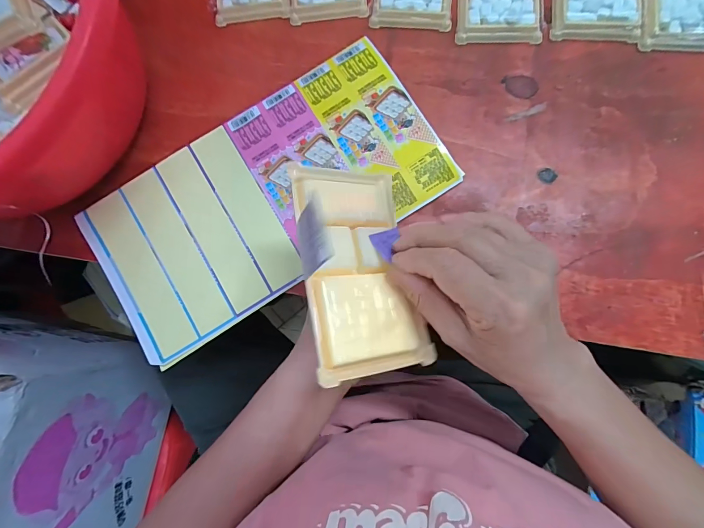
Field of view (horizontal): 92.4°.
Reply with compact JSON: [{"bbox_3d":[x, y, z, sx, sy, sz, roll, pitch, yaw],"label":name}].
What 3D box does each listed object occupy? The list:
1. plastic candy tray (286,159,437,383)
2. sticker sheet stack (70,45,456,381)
[{"bbox_3d":[0.006,-0.001,0.219,0.078,0.010,0.138,-2,72,-28],"label":"plastic candy tray"},{"bbox_3d":[-0.084,-0.061,0.321,0.330,0.008,0.168,-32,84,2],"label":"sticker sheet stack"}]

